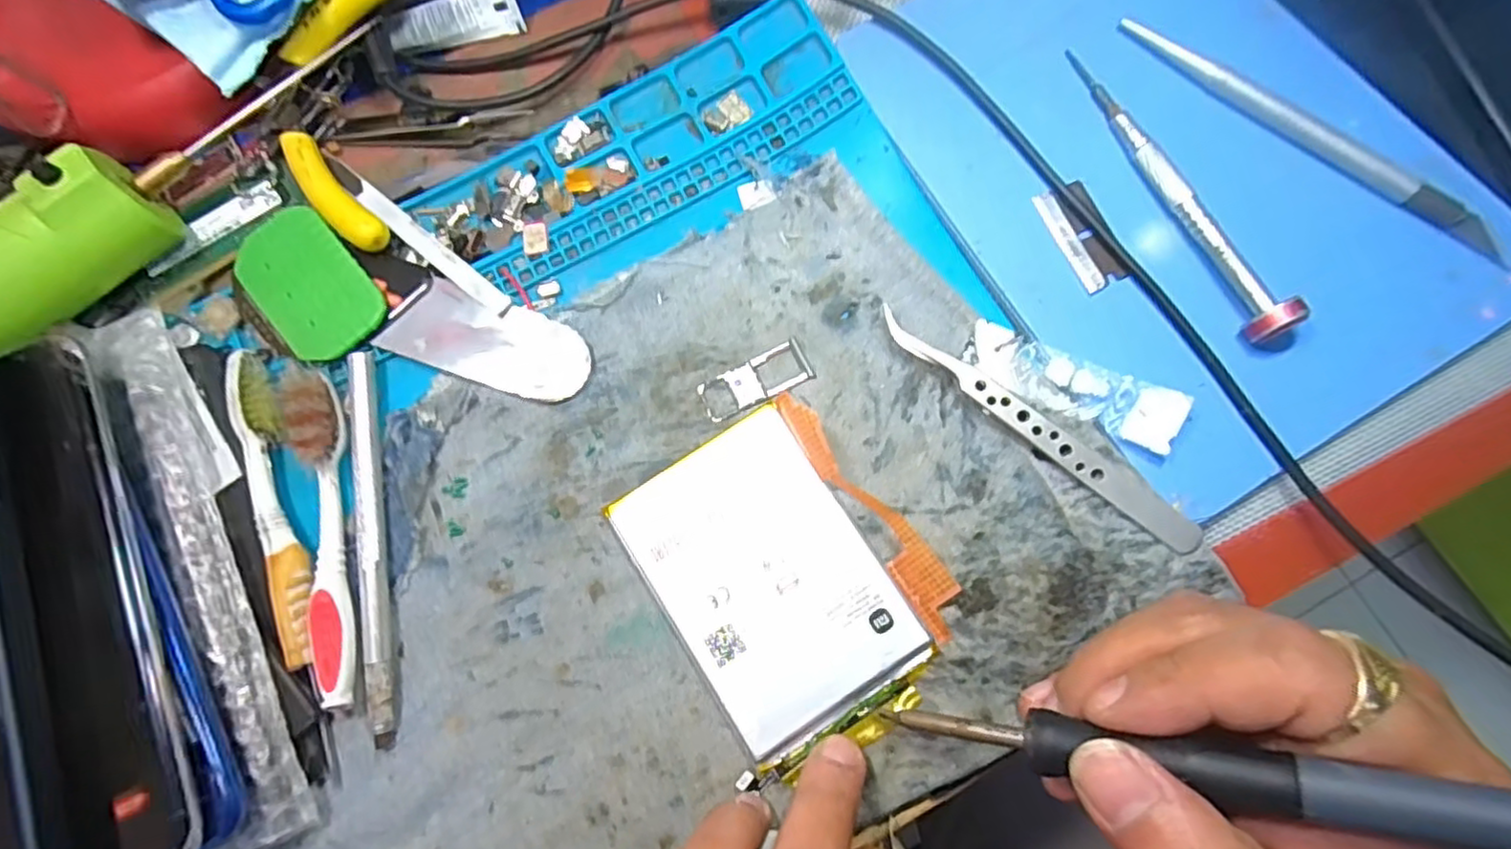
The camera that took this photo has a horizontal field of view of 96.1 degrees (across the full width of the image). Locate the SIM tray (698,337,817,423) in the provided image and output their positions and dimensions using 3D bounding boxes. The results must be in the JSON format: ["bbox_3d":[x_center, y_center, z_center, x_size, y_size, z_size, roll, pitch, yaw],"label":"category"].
[{"bbox_3d":[0.000,-0.015,0.229,0.038,0.004,0.015,-26,80,-4],"label":"SIM tray"}]

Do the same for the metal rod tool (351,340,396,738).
[{"bbox_3d":[-0.123,0.037,0.218,0.007,0.007,0.122,-10,79,-1],"label":"metal rod tool"}]

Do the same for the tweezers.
[{"bbox_3d":[0.088,0.000,0.217,0.115,0.009,0.014,37,82,8],"label":"tweezers"}]

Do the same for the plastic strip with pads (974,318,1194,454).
[{"bbox_3d":[0.102,-0.013,0.218,0.065,0.011,0.020,27,81,6],"label":"plastic strip with pads"}]

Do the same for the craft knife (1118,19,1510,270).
[{"bbox_3d":[0.192,-0.101,0.237,0.146,0.008,0.010,39,82,8],"label":"craft knife"}]

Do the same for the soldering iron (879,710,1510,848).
[{"bbox_3d":[0.140,0.076,0.132,0.235,0.012,0.014,-4,77,33],"label":"soldering iron"}]

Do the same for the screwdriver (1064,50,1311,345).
[{"bbox_3d":[0.144,-0.083,0.230,0.013,0.016,0.121,-23,79,-3],"label":"screwdriver"}]

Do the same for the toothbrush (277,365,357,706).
[{"bbox_3d":[-0.136,0.033,0.215,0.013,0.011,0.106,-14,79,-2],"label":"toothbrush"}]

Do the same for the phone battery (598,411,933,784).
[{"bbox_3d":[0.006,0.051,0.211,0.065,0.007,0.100,-32,80,-5],"label":"phone battery"}]

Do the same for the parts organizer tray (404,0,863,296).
[{"bbox_3d":[-0.042,-0.100,0.245,0.154,0.013,0.051,-29,80,-5],"label":"parts organizer tray"}]

